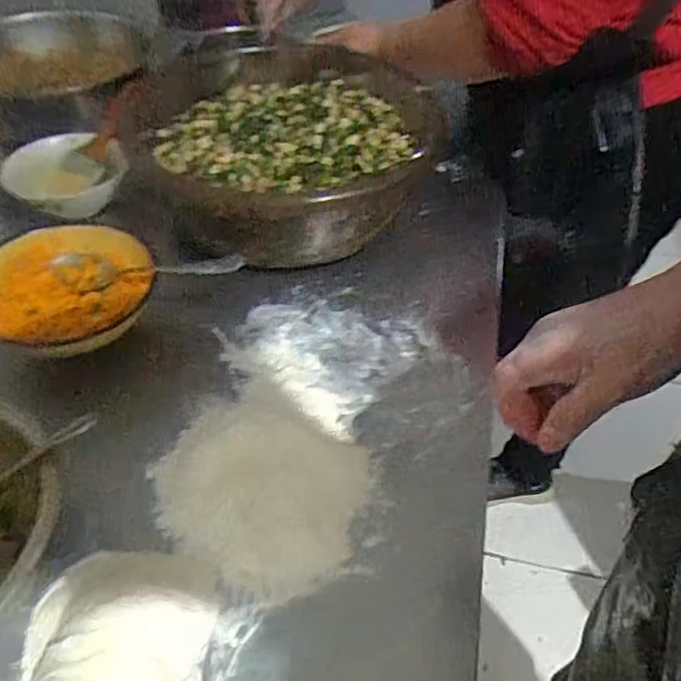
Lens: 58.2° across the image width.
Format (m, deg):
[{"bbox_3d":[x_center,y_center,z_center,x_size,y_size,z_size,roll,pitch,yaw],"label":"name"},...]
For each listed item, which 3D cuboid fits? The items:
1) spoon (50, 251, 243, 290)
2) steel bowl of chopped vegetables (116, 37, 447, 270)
[{"bbox_3d":[-0.183,-0.072,0.593,0.219,0.034,0.042,2,43,24],"label":"spoon"},{"bbox_3d":[-0.065,-0.224,0.750,0.362,0.143,0.360,3,49,-3],"label":"steel bowl of chopped vegetables"}]

